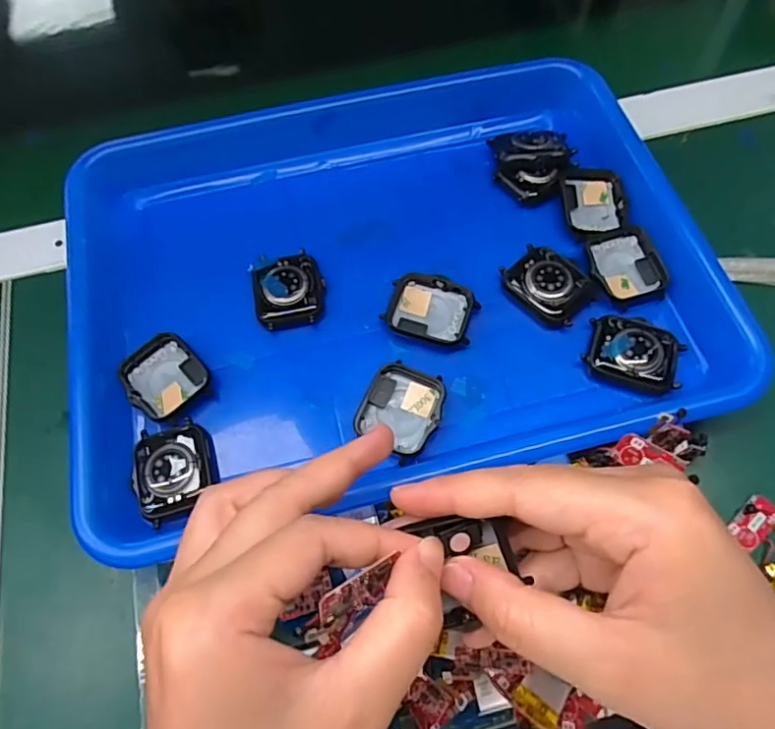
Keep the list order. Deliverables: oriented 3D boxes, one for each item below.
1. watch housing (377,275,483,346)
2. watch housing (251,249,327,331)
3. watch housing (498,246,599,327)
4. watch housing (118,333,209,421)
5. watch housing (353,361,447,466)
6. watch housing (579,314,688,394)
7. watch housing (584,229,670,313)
[{"bbox_3d":[0.024,-0.030,0.300,0.045,0.011,0.037,14,65,9],"label":"watch housing"},{"bbox_3d":[-0.054,-0.040,0.306,0.037,0.012,0.041,-10,64,-3],"label":"watch housing"},{"bbox_3d":[0.087,-0.043,0.305,0.044,0.012,0.036,40,72,19],"label":"watch housing"},{"bbox_3d":[-0.113,0.006,0.287,0.040,0.010,0.038,35,70,18],"label":"watch housing"},{"bbox_3d":[0.007,0.021,0.278,0.038,0.009,0.043,28,68,15],"label":"watch housing"},{"bbox_3d":[0.126,-0.006,0.287,0.046,0.011,0.036,15,65,10],"label":"watch housing"},{"bbox_3d":[0.130,-0.053,0.309,0.038,0.012,0.042,-16,64,-5],"label":"watch housing"}]

